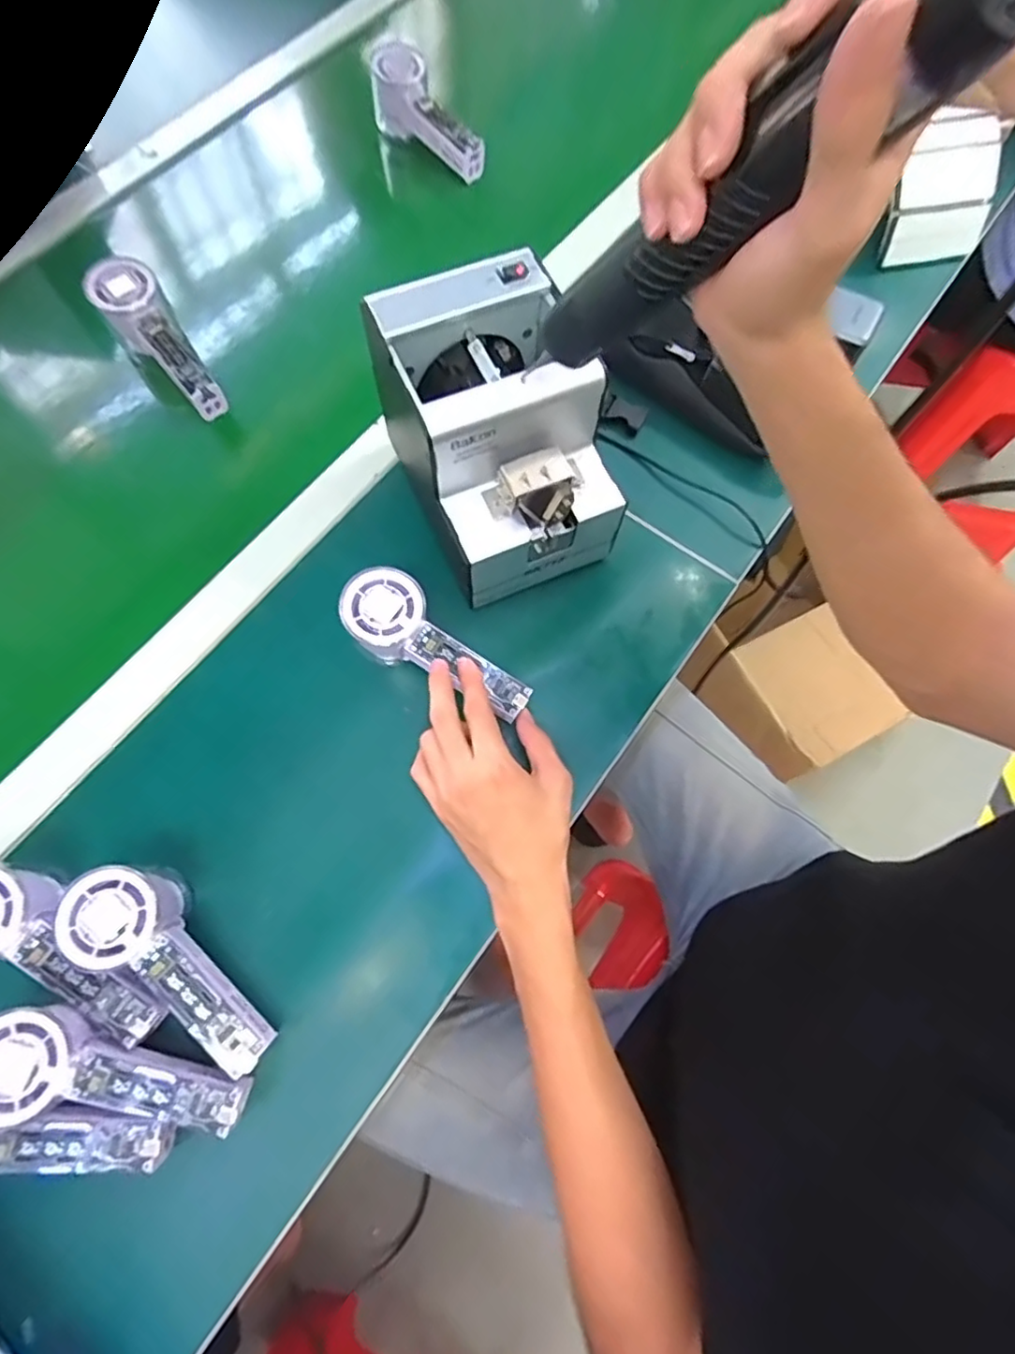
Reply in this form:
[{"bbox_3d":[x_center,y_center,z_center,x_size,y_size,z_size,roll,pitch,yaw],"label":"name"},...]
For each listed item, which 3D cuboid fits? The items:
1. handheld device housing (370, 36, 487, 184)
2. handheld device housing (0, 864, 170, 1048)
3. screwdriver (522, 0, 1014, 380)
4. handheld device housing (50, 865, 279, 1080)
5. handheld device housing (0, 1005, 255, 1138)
[{"bbox_3d":[-0.086,-0.599,0.661,0.043,0.069,0.153,-39,75,-12],"label":"handheld device housing"},{"bbox_3d":[-0.274,0.172,0.379,0.146,0.063,0.055,33,74,11],"label":"handheld device housing"},{"bbox_3d":[0.073,-0.175,0.246,0.035,0.210,0.034,39,72,-22],"label":"screwdriver"},{"bbox_3d":[-0.204,0.178,0.389,0.149,0.058,0.054,45,76,0],"label":"handheld device housing"},{"bbox_3d":[-0.226,0.229,0.356,0.149,0.027,0.051,19,71,-9],"label":"handheld device housing"}]

